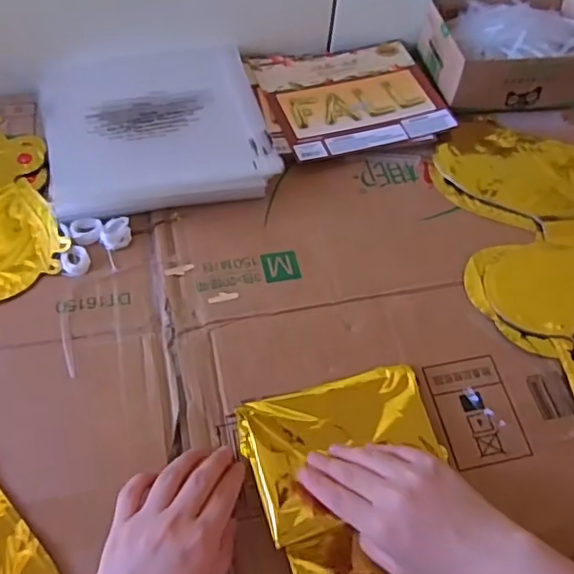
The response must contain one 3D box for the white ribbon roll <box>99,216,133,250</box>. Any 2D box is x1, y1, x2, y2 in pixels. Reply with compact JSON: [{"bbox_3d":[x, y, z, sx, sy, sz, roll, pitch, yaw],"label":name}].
[{"bbox_3d":[-0.160,-0.050,0.556,0.028,0.008,0.030,2,58,-3],"label":"white ribbon roll"}]

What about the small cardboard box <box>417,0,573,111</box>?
[{"bbox_3d":[0.260,-0.280,0.695,0.183,0.071,0.135,-8,59,-10],"label":"small cardboard box"}]

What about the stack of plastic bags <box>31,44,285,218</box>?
[{"bbox_3d":[-0.136,-0.169,0.621,0.217,0.027,0.207,-10,59,-11],"label":"stack of plastic bags"}]

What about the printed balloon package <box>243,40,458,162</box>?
[{"bbox_3d":[0.069,-0.216,0.679,0.205,0.014,0.165,-11,59,-11],"label":"printed balloon package"}]

